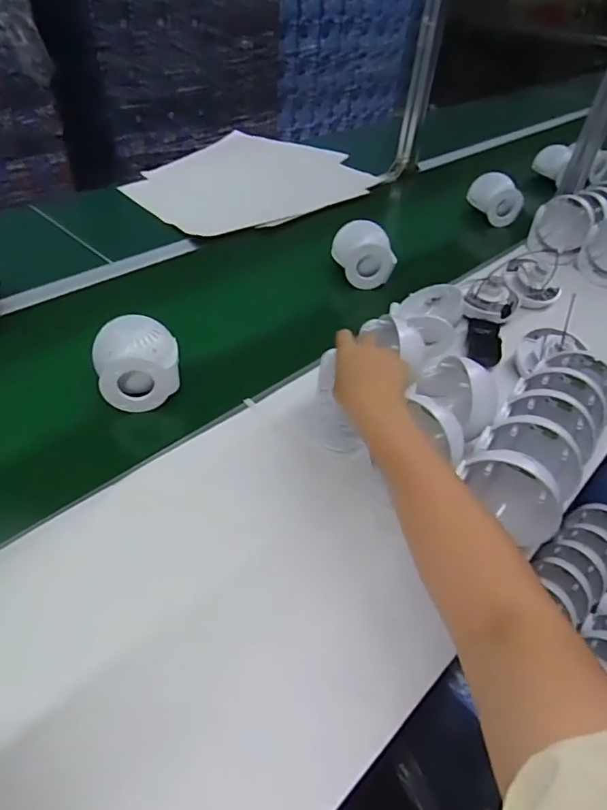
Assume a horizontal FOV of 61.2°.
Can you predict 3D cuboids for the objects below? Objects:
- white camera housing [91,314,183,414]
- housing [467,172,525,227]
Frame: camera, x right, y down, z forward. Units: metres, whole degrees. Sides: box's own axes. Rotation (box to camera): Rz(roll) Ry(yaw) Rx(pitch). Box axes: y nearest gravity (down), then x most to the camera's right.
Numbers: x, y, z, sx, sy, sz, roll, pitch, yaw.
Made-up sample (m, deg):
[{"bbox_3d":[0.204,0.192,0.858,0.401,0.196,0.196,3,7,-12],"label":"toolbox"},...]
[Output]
[{"bbox_3d":[-0.224,-0.052,0.691,0.108,0.098,0.098,-7,44,-15],"label":"white camera housing"},{"bbox_3d":[0.462,-0.490,1.247,0.107,0.111,0.090,-5,44,-13],"label":"housing"}]

